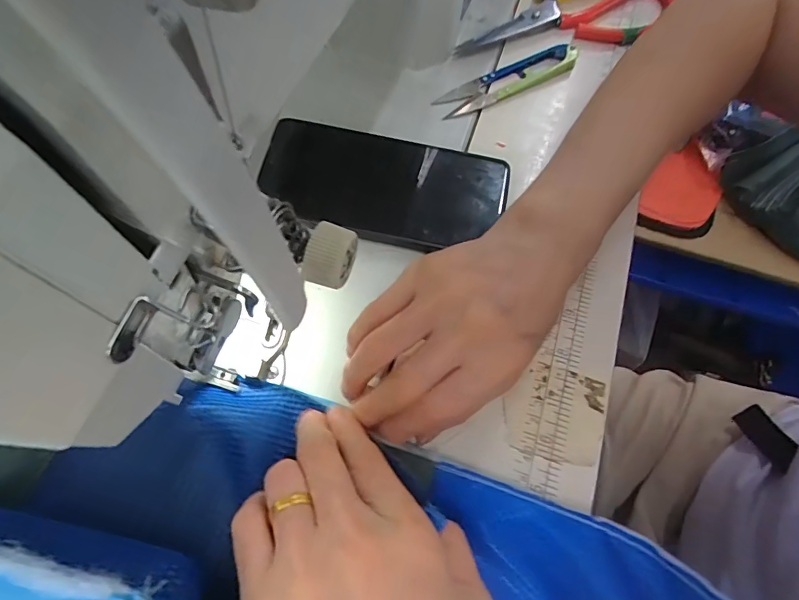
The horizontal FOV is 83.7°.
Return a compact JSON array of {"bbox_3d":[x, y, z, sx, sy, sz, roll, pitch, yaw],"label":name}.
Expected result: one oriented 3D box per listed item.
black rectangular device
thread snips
[{"bbox_3d":[-0.011,-0.075,0.295,0.155,0.011,0.076,13,68,2],"label":"black rectangular device"},{"bbox_3d":[0.086,-0.168,0.343,0.122,0.009,0.028,-25,72,-12],"label":"thread snips"}]

